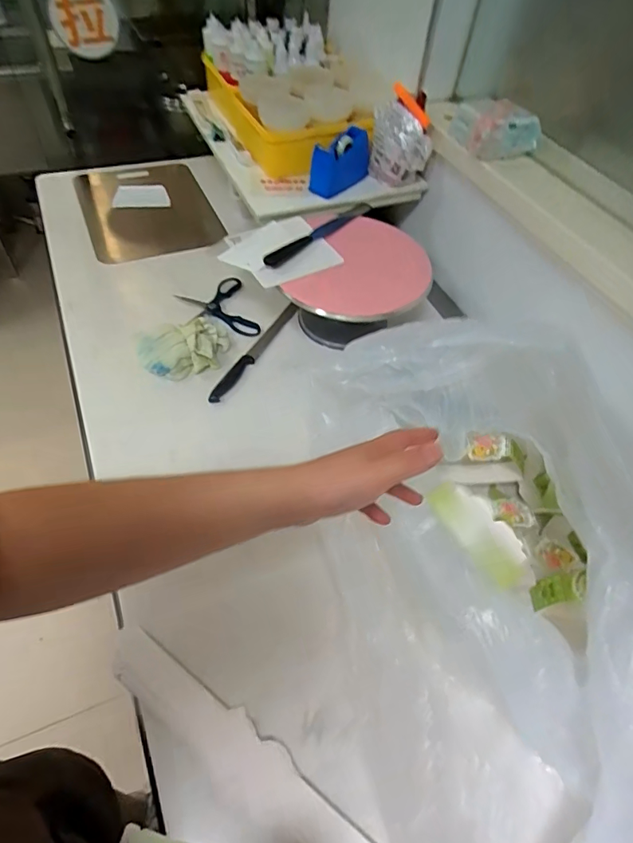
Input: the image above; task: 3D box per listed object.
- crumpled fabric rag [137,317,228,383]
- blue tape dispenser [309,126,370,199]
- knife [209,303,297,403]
[{"bbox_3d":[-0.238,-0.137,0.862,0.163,0.041,0.126,-32,63,-25],"label":"crumpled fabric rag"},{"bbox_3d":[0.049,-0.513,0.951,0.134,0.106,0.045,-29,61,-23],"label":"blue tape dispenser"},{"bbox_3d":[-0.115,-0.134,0.898,0.024,0.019,0.291,26,56,14],"label":"knife"}]

